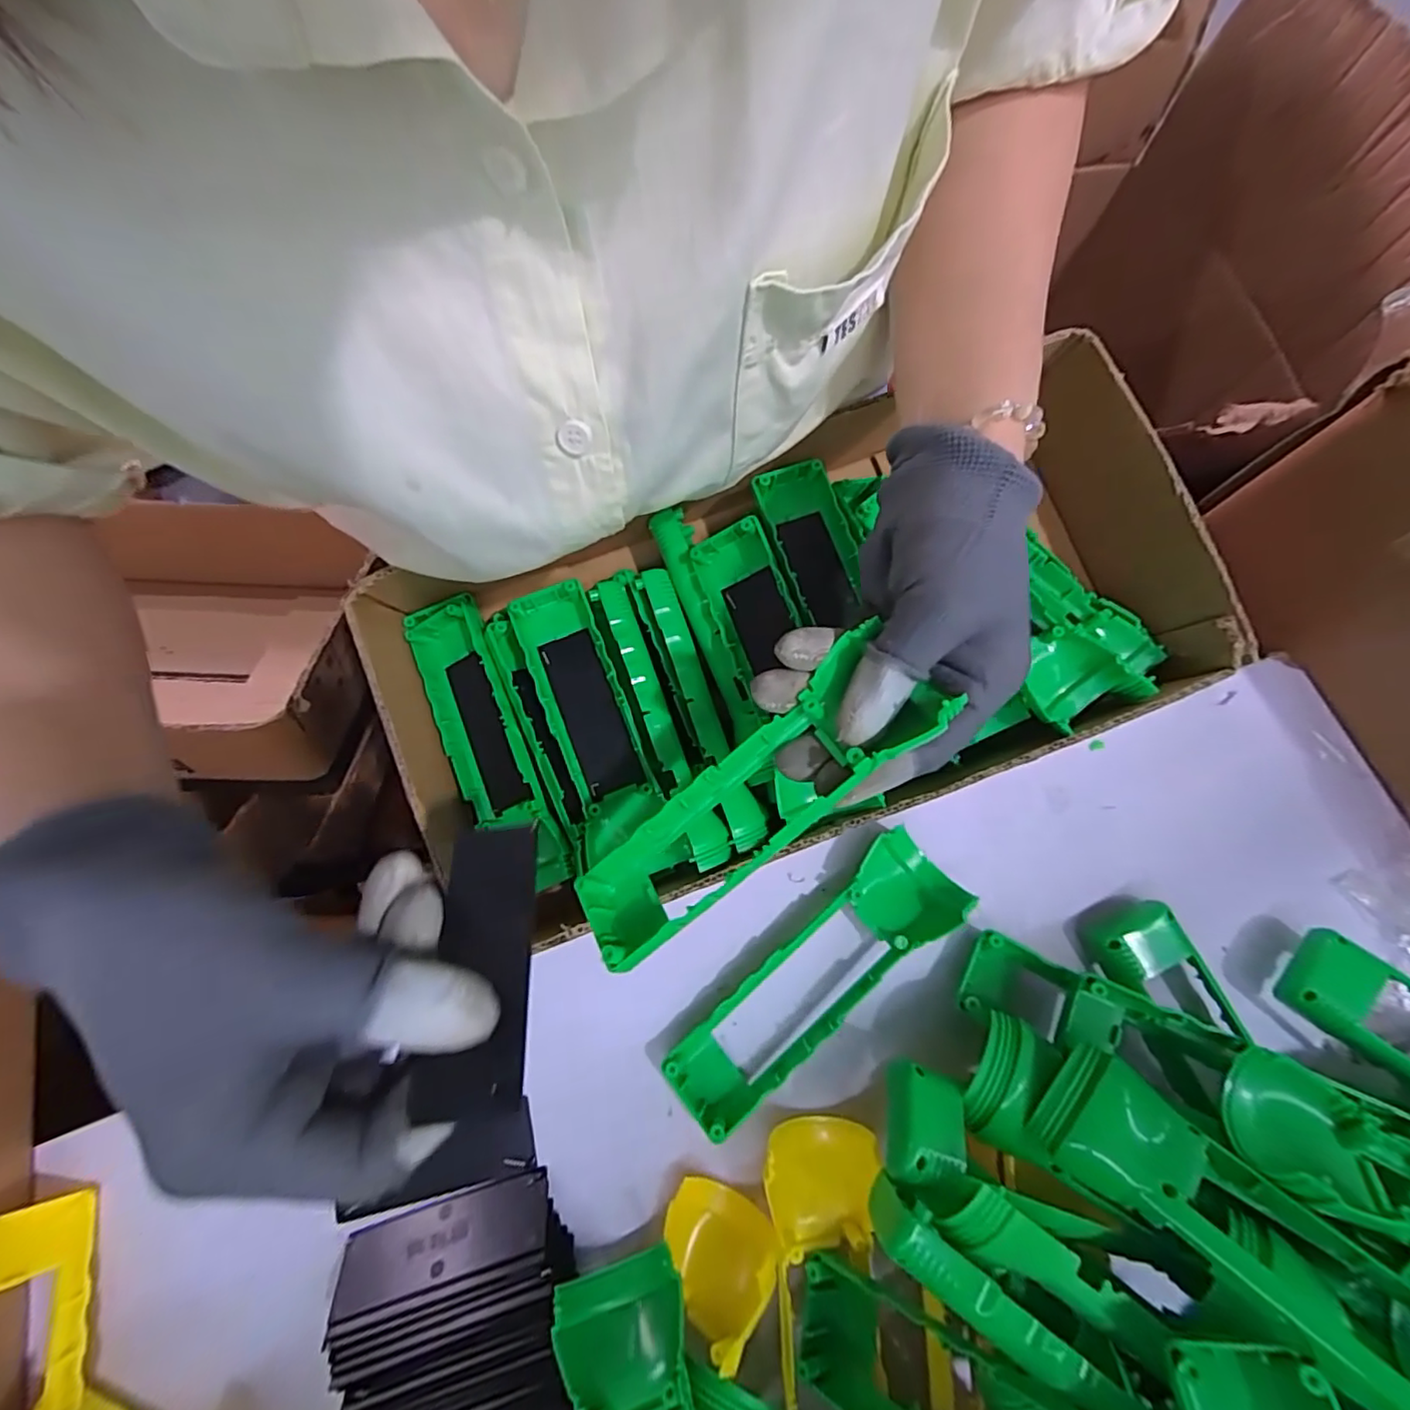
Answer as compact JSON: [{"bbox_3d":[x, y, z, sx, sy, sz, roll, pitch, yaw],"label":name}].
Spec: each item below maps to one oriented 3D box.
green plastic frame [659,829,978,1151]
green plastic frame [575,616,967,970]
[{"bbox_3d":[0.051,0.128,0.284,0.163,0.026,0.047,-39,78,-8],"label":"green plastic frame"},{"bbox_3d":[0.015,0.037,0.229,0.156,0.031,0.046,-40,78,8],"label":"green plastic frame"}]

